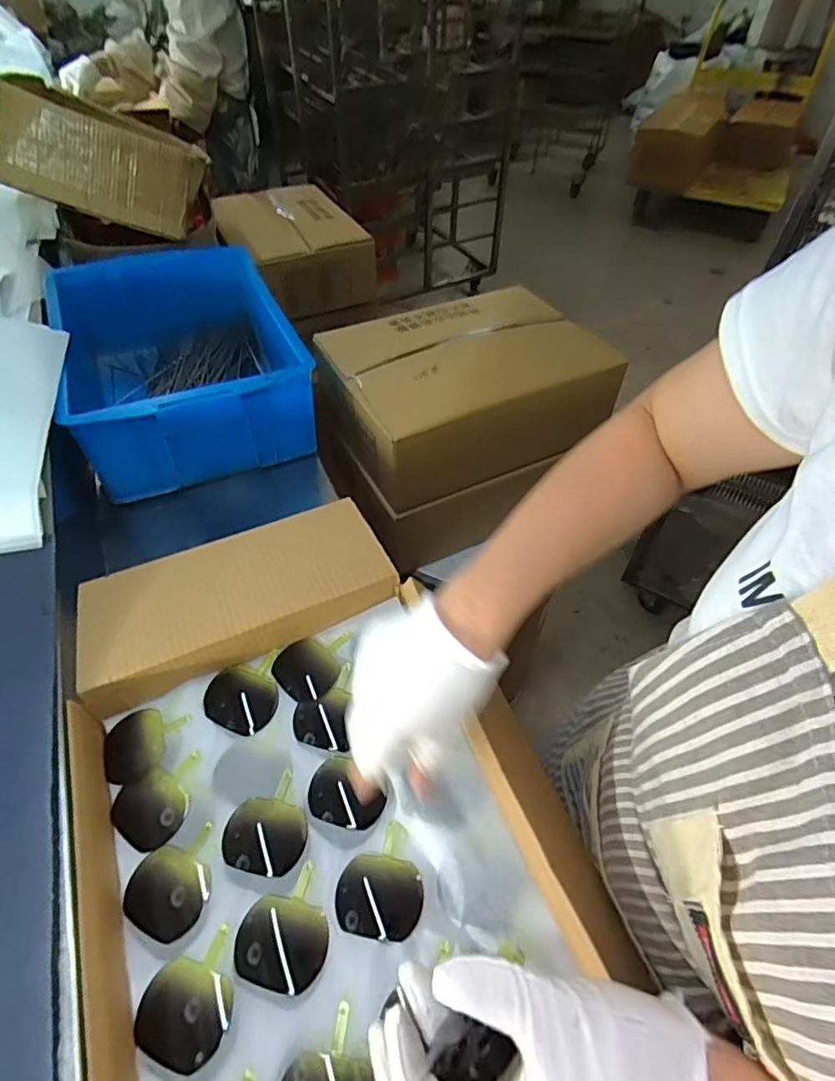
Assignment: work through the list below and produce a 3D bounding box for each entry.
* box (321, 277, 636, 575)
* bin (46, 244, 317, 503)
[{"bbox_3d":[0.064,-0.205,0.938,0.390,0.294,0.301,-22,56,-20],"label":"box"},{"bbox_3d":[-0.349,-0.257,0.831,0.305,0.165,0.383,-20,53,-17],"label":"bin"}]

